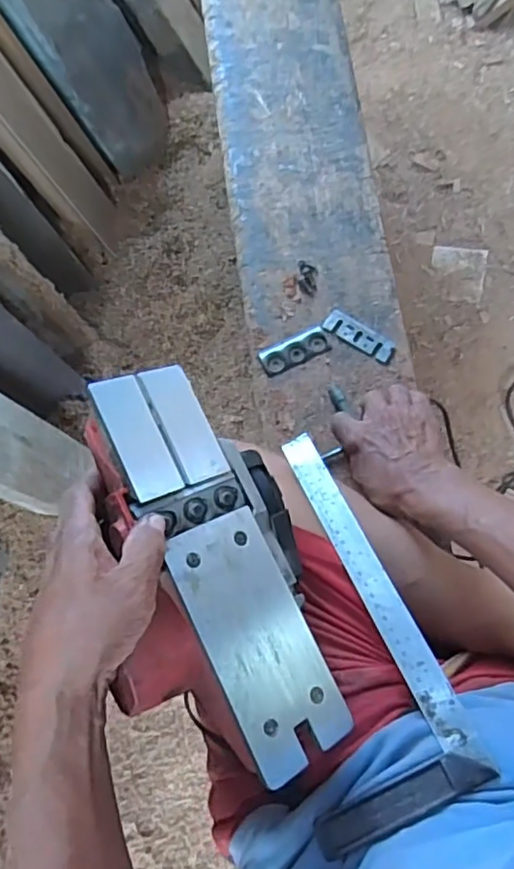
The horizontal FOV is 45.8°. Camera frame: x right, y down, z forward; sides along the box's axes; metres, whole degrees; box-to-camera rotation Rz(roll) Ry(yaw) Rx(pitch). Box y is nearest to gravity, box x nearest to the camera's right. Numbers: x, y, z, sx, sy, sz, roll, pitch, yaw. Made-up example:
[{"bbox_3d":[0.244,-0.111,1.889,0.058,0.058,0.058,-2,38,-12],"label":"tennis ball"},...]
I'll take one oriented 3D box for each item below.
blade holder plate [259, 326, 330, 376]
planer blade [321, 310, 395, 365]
[{"bbox_3d":[0.042,-0.096,0.691,0.078,0.007,0.030,-25,78,-7],"label":"blade holder plate"},{"bbox_3d":[0.118,-0.112,0.692,0.086,0.004,0.030,34,78,12],"label":"planer blade"}]

